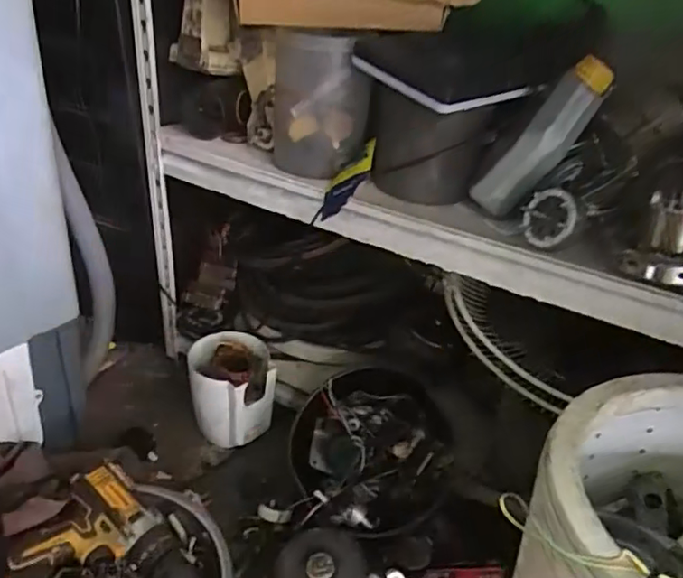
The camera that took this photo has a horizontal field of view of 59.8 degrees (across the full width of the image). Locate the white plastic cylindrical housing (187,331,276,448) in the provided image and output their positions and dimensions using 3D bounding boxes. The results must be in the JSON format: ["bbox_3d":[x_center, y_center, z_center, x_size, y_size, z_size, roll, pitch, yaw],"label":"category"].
[{"bbox_3d":[-0.174,0.166,0.950,0.121,0.145,0.122,3,30,-2],"label":"white plastic cylindrical housing"}]

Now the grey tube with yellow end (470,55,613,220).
[{"bbox_3d":[0.241,-0.184,0.724,0.071,0.210,0.057,29,25,-19],"label":"grey tube with yellow end"}]

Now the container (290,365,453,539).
[{"bbox_3d":[0.039,0.216,0.806,0.227,0.086,0.227,-8,45,9],"label":"container"}]

